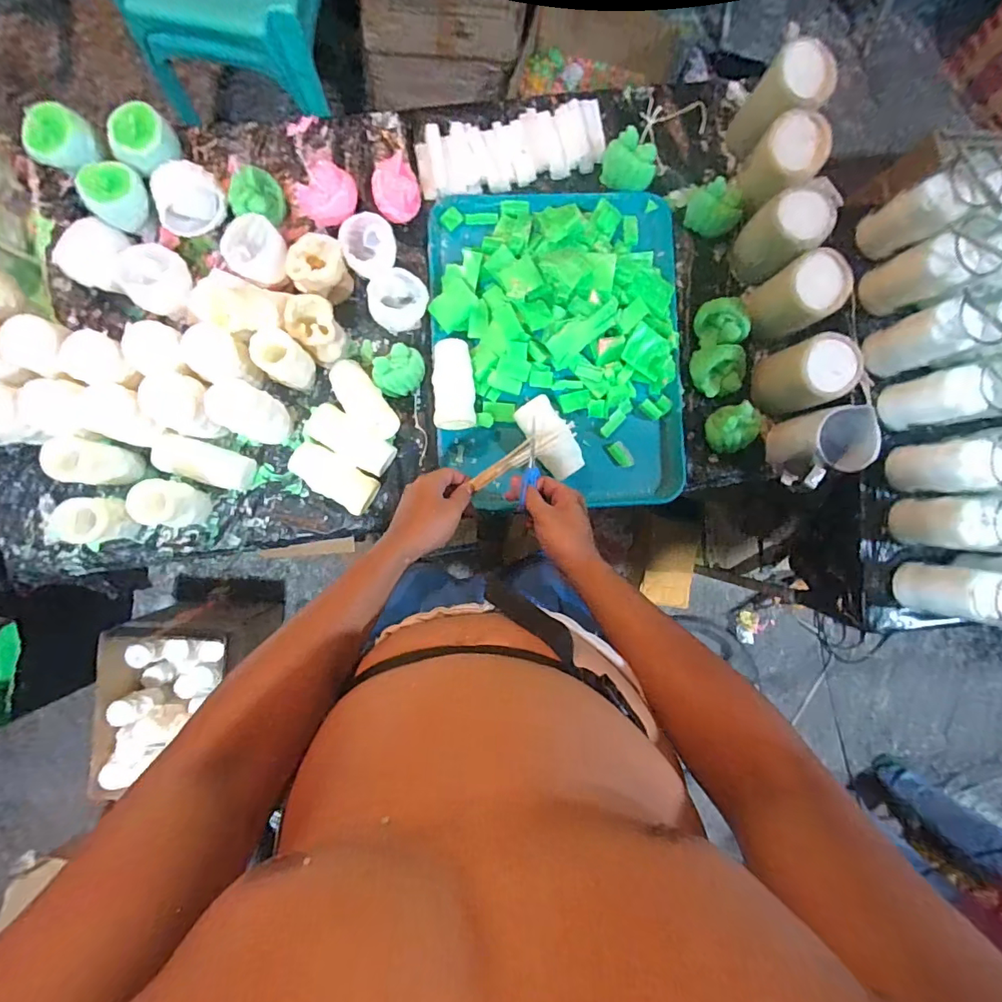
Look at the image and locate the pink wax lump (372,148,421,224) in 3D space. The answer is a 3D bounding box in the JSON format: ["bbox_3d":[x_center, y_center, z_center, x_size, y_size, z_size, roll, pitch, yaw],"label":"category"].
[{"bbox_3d":[-0.140,-0.417,0.657,0.062,0.050,0.080,-14,91,-4],"label":"pink wax lump"}]

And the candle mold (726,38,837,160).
[{"bbox_3d":[0.373,-0.534,0.657,0.085,0.101,0.078,0,90,-4],"label":"candle mold"}]

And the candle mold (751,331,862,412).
[{"bbox_3d":[0.409,-0.169,0.665,0.082,0.106,0.085,-15,91,-4],"label":"candle mold"}]

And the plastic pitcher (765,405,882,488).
[{"bbox_3d":[0.431,-0.070,0.662,0.084,0.099,0.105,3,90,-4],"label":"plastic pitcher"}]

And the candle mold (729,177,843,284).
[{"bbox_3d":[0.371,-0.353,0.642,0.079,0.118,0.080,0,90,-4],"label":"candle mold"}]

